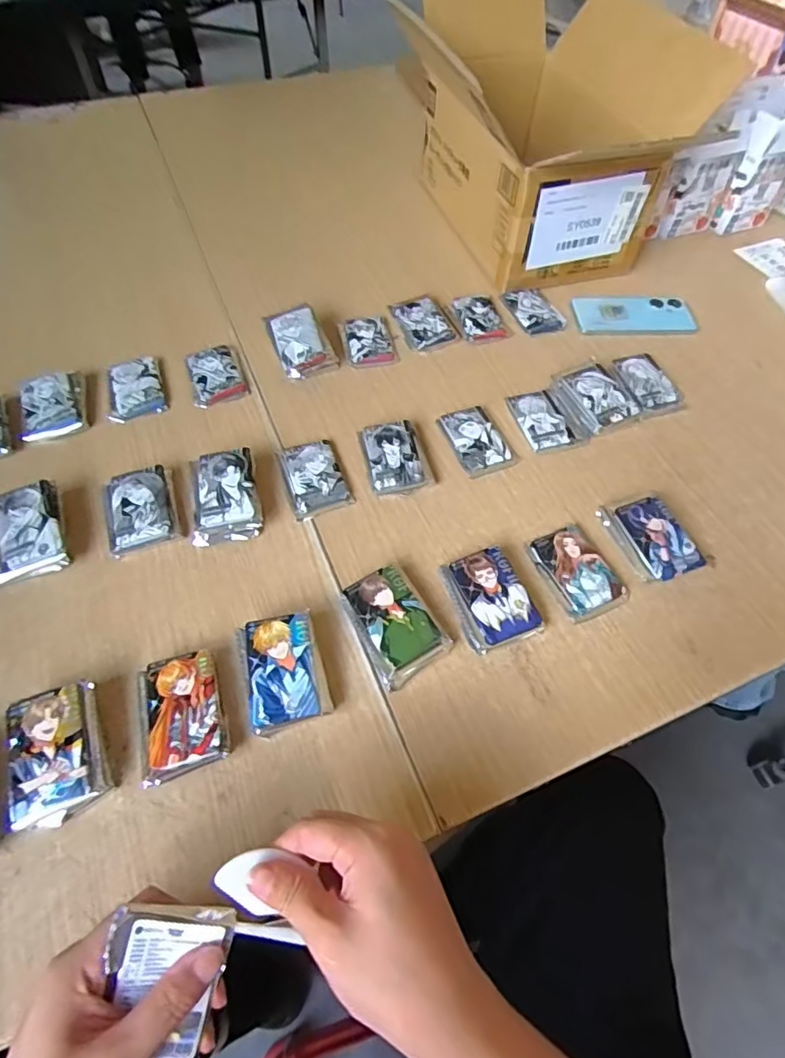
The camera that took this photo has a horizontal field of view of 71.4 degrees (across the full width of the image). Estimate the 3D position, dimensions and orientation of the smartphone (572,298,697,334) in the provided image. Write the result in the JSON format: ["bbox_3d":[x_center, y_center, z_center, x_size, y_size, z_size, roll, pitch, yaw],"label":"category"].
[{"bbox_3d":[0.334,-0.304,0.762,0.162,0.010,0.088,0,56,-2],"label":"smartphone"}]

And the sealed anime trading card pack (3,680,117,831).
[{"bbox_3d":[-0.254,0.169,0.410,0.067,0.034,0.085,-19,59,-14],"label":"sealed anime trading card pack"}]

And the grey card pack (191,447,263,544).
[{"bbox_3d":[-0.169,-0.033,0.554,0.064,0.032,0.092,-10,57,-8],"label":"grey card pack"}]

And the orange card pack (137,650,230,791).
[{"bbox_3d":[-0.168,0.147,0.436,0.064,0.019,0.090,-14,58,-11],"label":"orange card pack"}]

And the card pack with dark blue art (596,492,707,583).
[{"bbox_3d":[0.256,0.007,0.544,0.068,0.021,0.092,-19,59,-14],"label":"card pack with dark blue art"}]

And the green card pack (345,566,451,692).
[{"bbox_3d":[-0.001,0.084,0.487,0.066,0.020,0.094,-31,63,-20],"label":"green card pack"}]

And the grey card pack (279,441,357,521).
[{"bbox_3d":[-0.085,-0.055,0.584,0.061,0.011,0.092,-18,59,-13],"label":"grey card pack"}]

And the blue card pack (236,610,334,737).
[{"bbox_3d":[-0.090,0.118,0.454,0.064,0.030,0.087,-13,58,-11],"label":"blue card pack"}]

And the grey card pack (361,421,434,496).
[{"bbox_3d":[0.002,-0.079,0.595,0.061,0.019,0.083,-11,58,-9],"label":"grey card pack"}]

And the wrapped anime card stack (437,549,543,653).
[{"bbox_3d":[0.089,0.063,0.503,0.065,0.020,0.088,-17,59,-13],"label":"wrapped anime card stack"}]

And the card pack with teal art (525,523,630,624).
[{"bbox_3d":[0.178,0.037,0.528,0.065,0.011,0.093,-19,59,-14],"label":"card pack with teal art"}]

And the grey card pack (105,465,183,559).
[{"bbox_3d":[-0.252,-0.020,0.551,0.063,0.023,0.089,-14,58,-11],"label":"grey card pack"}]

